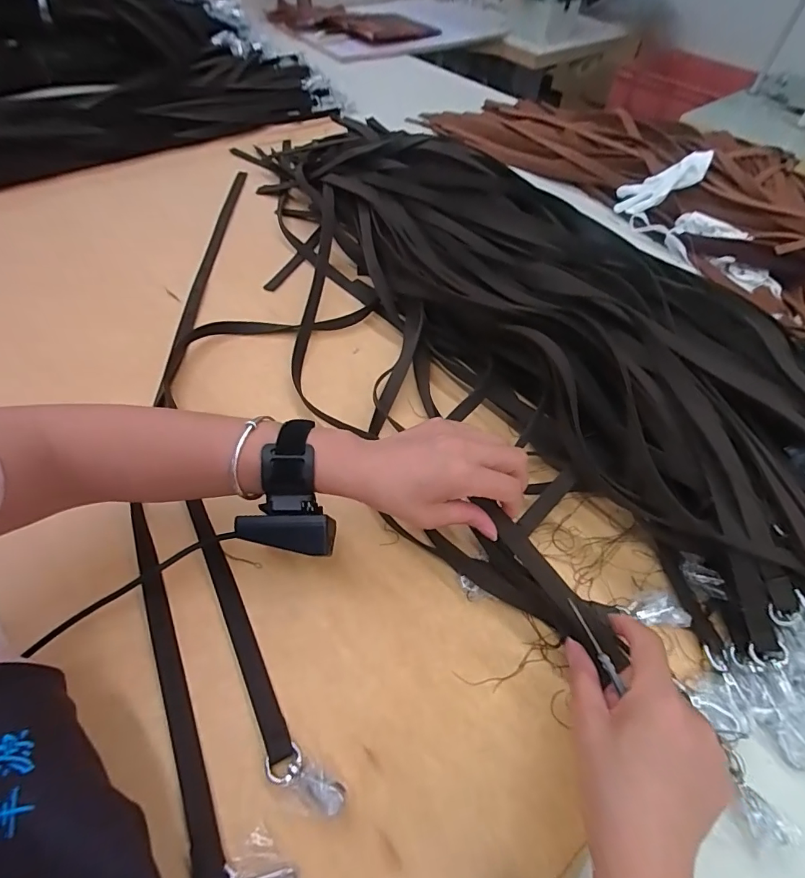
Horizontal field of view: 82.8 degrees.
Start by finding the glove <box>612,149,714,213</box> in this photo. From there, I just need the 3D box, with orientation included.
[{"bbox_3d":[0.430,-0.422,0.745,0.160,0.025,0.061,-26,53,11],"label":"glove"}]

